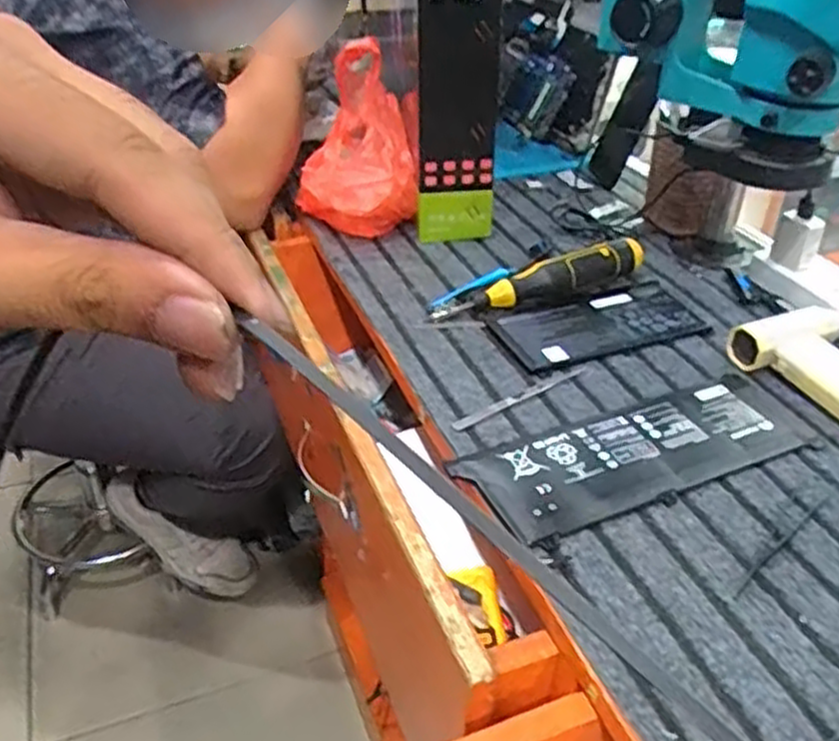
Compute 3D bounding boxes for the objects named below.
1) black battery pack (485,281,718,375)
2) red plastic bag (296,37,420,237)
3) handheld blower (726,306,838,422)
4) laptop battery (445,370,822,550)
[{"bbox_3d":[0.162,-0.041,0.686,0.185,0.008,0.084,-13,38,-19],"label":"black battery pack"},{"bbox_3d":[-0.064,-0.246,0.824,0.125,0.175,0.153,2,35,0],"label":"red plastic bag"},{"bbox_3d":[0.335,-0.003,0.614,0.093,0.034,0.142,-20,41,-28],"label":"handheld blower"},{"bbox_3d":[0.162,0.056,0.550,0.258,0.007,0.089,-14,38,-21],"label":"laptop battery"}]

